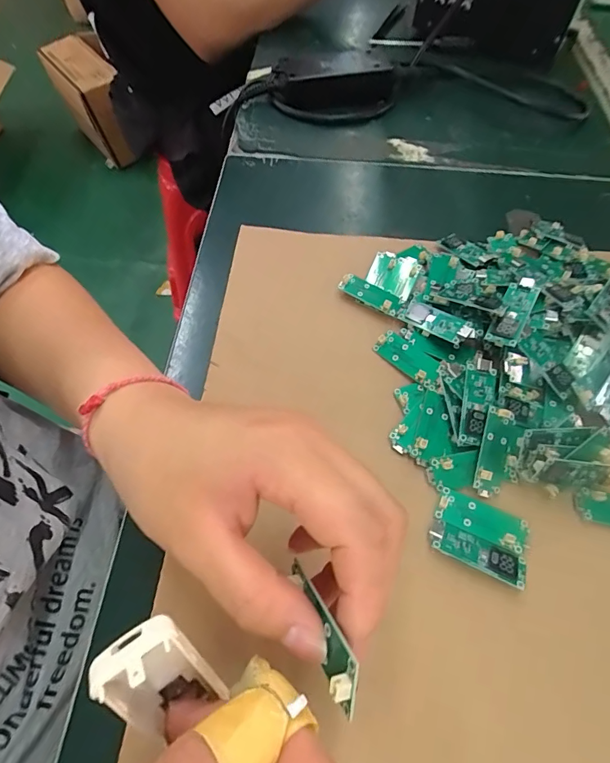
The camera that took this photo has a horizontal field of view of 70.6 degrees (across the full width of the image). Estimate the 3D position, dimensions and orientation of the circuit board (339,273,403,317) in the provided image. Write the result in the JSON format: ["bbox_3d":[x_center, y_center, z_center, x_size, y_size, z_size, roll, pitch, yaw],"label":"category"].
[{"bbox_3d":[0.048,-0.064,0.313,0.047,0.007,0.016,31,76,16],"label":"circuit board"}]

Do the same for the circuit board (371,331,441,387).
[{"bbox_3d":[0.069,-0.016,0.288,0.019,0.006,0.047,-45,62,-7],"label":"circuit board"}]

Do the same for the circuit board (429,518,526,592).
[{"bbox_3d":[0.091,0.090,0.228,0.050,0.004,0.019,23,43,16],"label":"circuit board"}]

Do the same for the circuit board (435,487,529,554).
[{"bbox_3d":[0.098,0.076,0.237,0.048,0.004,0.019,24,62,12],"label":"circuit board"}]

